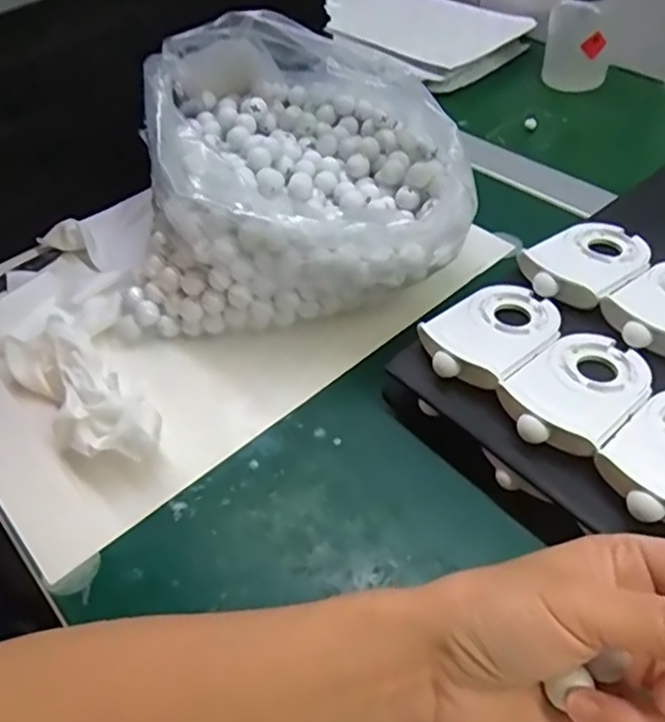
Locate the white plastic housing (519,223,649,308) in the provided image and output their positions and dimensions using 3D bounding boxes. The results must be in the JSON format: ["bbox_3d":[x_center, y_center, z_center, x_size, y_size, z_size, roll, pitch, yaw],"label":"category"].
[{"bbox_3d":[0.159,-0.065,0.406,0.086,0.012,0.055,-33,52,-23],"label":"white plastic housing"}]

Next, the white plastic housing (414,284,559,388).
[{"bbox_3d":[0.093,-0.019,0.378,0.058,0.011,0.088,33,58,31],"label":"white plastic housing"}]

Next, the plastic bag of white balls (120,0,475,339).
[{"bbox_3d":[-0.022,-0.131,0.457,0.211,0.127,0.197,1,47,8],"label":"plastic bag of white balls"}]

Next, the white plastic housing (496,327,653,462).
[{"bbox_3d":[0.130,0.012,0.344,0.087,0.011,0.056,-38,54,-26],"label":"white plastic housing"}]

